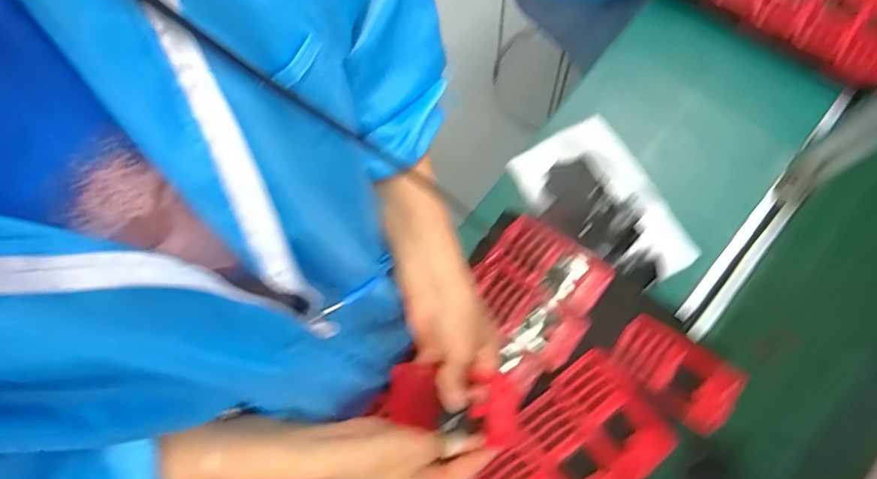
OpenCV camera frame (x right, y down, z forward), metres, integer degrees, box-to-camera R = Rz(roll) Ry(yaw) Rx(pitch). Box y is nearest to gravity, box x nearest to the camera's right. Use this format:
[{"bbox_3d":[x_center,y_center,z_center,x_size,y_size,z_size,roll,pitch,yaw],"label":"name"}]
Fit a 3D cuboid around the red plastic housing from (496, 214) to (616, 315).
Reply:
[{"bbox_3d":[0.128,0.027,0.616,0.125,0.015,0.067,34,79,10],"label":"red plastic housing"}]

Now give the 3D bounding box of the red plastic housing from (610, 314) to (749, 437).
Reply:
[{"bbox_3d":[0.246,0.138,0.569,0.128,0.017,0.076,36,79,10],"label":"red plastic housing"}]

